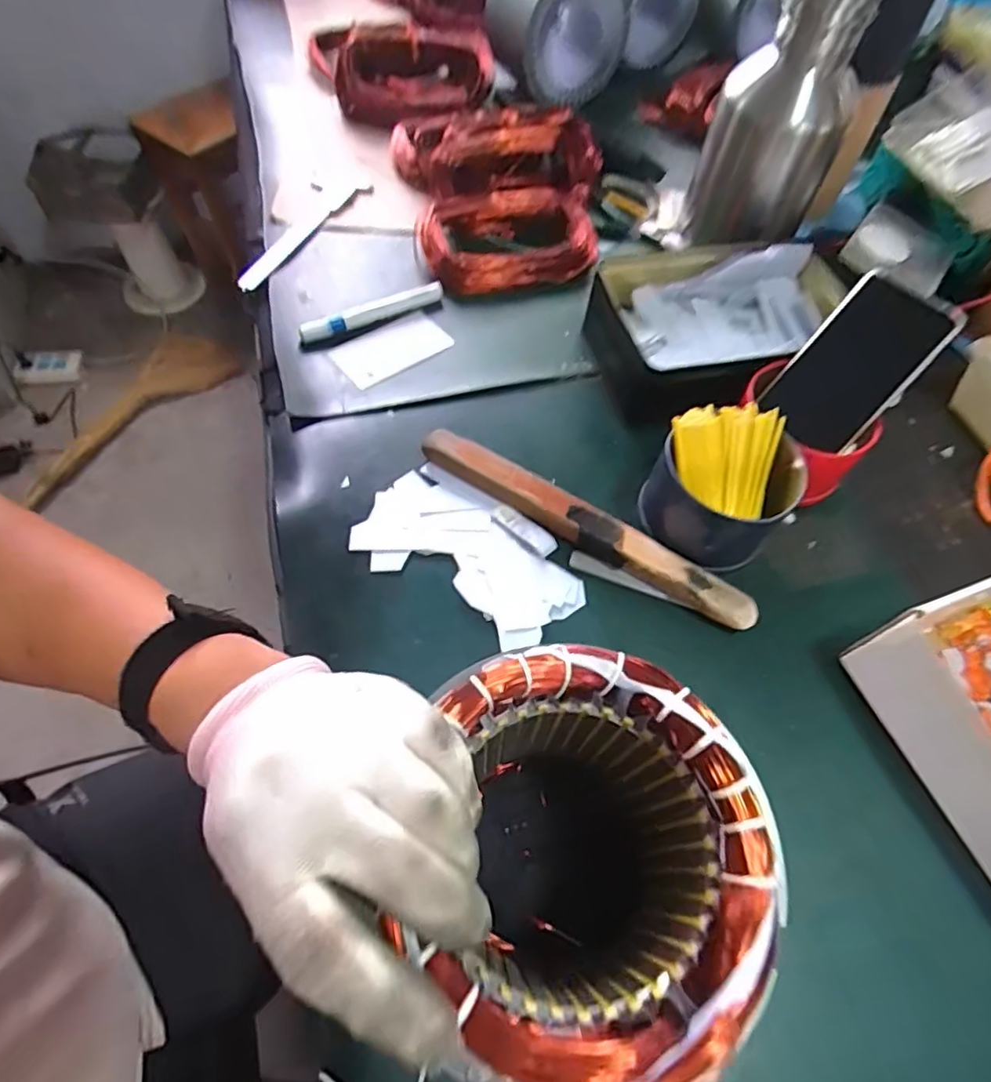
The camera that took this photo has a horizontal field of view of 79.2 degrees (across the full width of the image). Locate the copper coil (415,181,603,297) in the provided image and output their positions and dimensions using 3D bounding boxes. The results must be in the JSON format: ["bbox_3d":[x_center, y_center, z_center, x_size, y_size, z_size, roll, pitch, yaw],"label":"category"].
[{"bbox_3d":[0.016,-0.314,0.620,0.176,0.030,0.123,-11,61,-8],"label":"copper coil"}]

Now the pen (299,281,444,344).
[{"bbox_3d":[-0.114,-0.217,0.567,0.142,0.015,0.018,-24,63,-15],"label":"pen"}]

